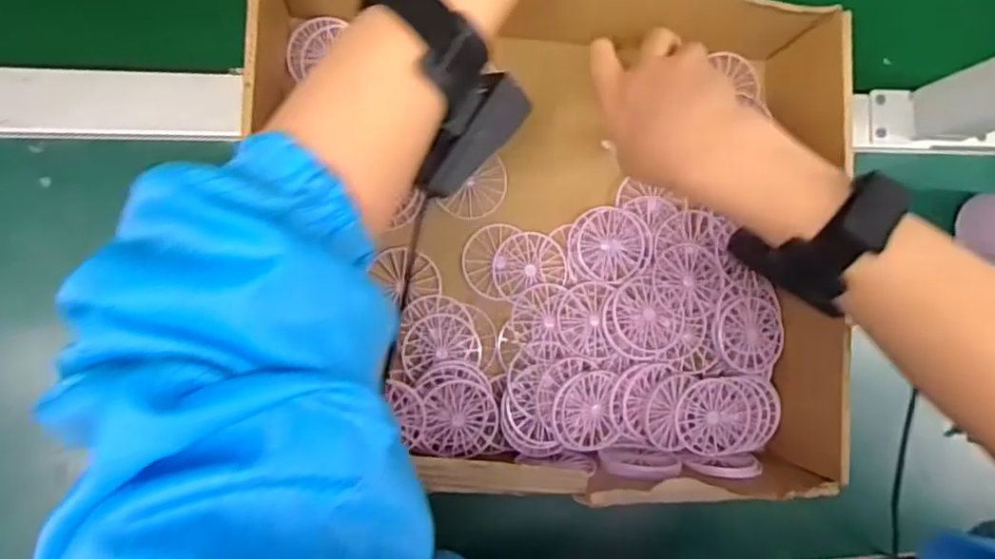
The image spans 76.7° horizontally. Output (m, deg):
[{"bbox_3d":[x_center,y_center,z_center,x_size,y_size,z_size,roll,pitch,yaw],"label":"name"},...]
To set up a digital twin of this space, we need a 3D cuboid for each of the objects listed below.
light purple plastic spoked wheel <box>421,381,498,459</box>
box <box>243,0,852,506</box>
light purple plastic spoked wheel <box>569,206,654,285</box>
[{"bbox_3d":[-0.023,0.089,0.401,0.045,0.010,0.047,1,84,-8],"label":"light purple plastic spoked wheel"},{"bbox_3d":[0.039,-0.035,0.395,0.374,0.087,0.315,5,83,-7],"label":"box"},{"bbox_3d":[0.077,-0.023,0.426,0.055,0.004,0.051,0,85,-3],"label":"light purple plastic spoked wheel"}]

